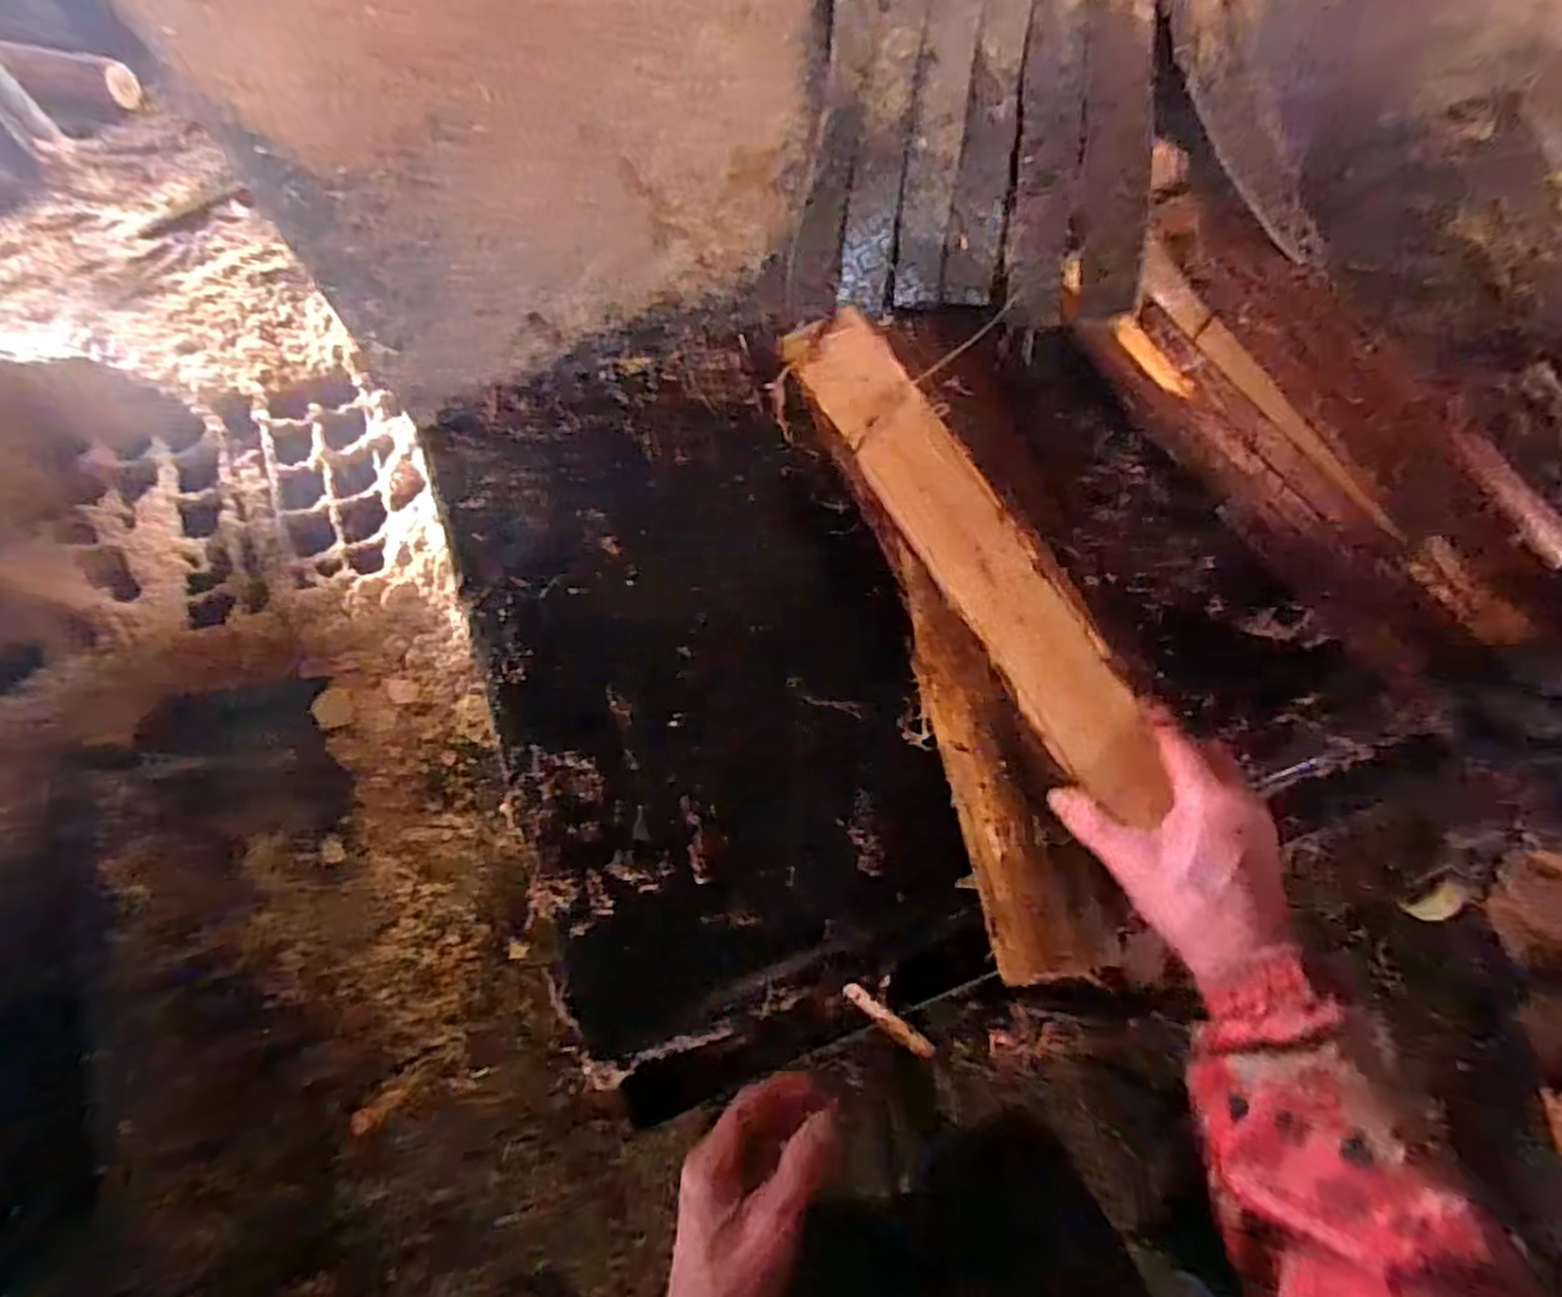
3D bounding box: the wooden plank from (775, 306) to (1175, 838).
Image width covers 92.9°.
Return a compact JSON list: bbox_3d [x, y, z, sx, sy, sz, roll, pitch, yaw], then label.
[{"bbox_3d":[0.126,-0.073,0.487,0.073,0.016,0.385,-27,75,-13],"label":"wooden plank"}]

